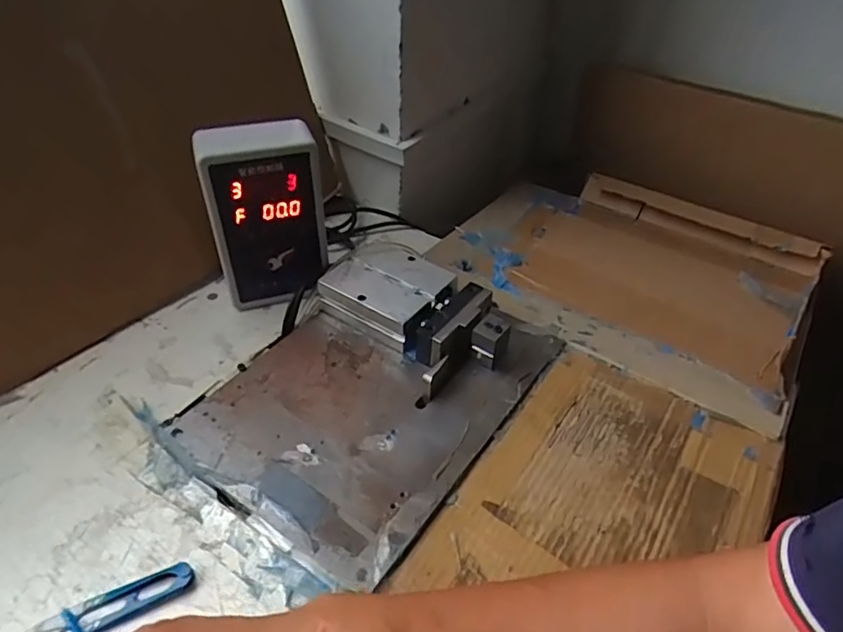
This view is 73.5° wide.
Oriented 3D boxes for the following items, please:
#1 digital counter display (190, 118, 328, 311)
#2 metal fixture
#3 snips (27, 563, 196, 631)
[{"bbox_3d":[-0.154,-0.100,0.572,0.104,0.174,0.055,-11,43,-14],"label":"digital counter display"},{"bbox_3d":[-0.003,-0.007,0.575,0.129,0.044,0.192,-32,52,-32],"label":"metal fixture"},{"bbox_3d":[-0.205,0.193,0.374,0.101,0.009,0.025,-13,44,-16],"label":"snips"}]

